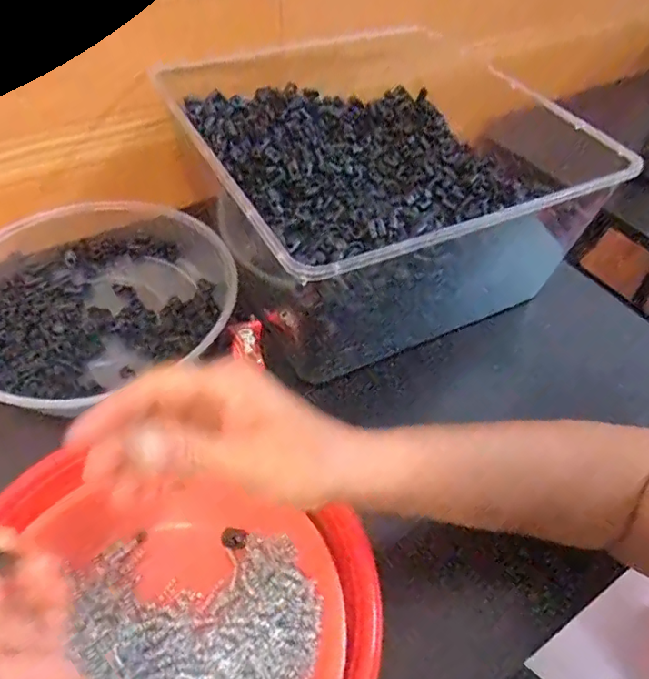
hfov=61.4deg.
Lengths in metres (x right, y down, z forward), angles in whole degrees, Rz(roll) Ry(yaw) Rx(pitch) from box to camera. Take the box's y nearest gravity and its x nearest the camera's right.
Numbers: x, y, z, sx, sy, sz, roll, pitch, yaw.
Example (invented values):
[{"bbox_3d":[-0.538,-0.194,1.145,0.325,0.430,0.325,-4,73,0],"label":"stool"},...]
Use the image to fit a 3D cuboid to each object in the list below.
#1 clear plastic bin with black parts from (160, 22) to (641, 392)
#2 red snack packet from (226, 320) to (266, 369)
[{"bbox_3d":[0.033,-0.144,0.513,0.278,0.121,0.332,-16,52,-18],"label":"clear plastic bin with black parts"},{"bbox_3d":[-0.065,0.004,0.456,0.026,0.007,0.050,-4,49,-9],"label":"red snack packet"}]

